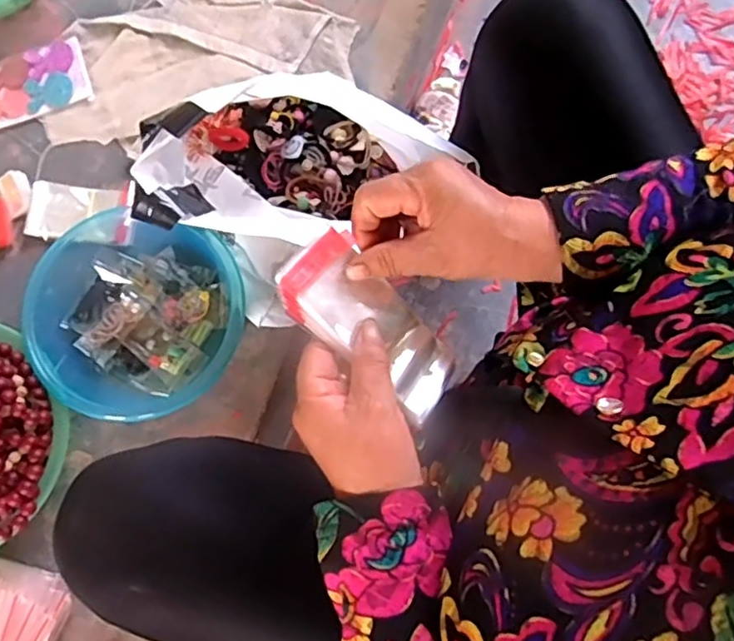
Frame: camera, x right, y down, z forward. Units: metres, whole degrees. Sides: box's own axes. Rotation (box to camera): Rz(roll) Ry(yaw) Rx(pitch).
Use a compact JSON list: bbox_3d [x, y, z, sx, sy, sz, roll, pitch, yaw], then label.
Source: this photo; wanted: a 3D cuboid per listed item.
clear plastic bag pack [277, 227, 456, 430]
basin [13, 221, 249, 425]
[{"bbox_3d":[0.004,0.002,0.392,0.127,0.015,0.056,41,80,-16],"label":"clear plastic bag pack"},{"bbox_3d":[-0.252,-0.006,0.688,0.225,0.082,0.216,0,77,1],"label":"basin"}]

